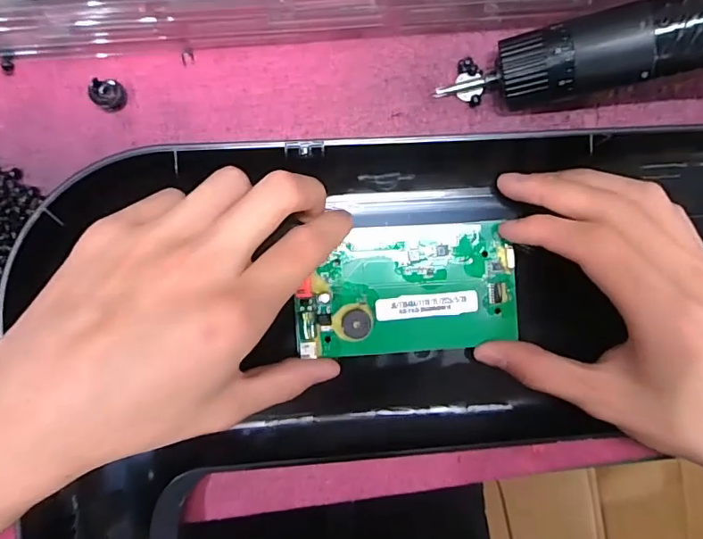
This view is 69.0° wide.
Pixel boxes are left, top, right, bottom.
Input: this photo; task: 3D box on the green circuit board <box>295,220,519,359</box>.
[{"bbox_3d":[0.027,0.010,0.245,0.104,0.010,0.060,-4,94,-5],"label":"green circuit board"}]

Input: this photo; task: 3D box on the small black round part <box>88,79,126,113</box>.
[{"bbox_3d":[-0.114,-0.082,0.239,0.014,0.008,0.014,0,94,-5],"label":"small black round part"}]

